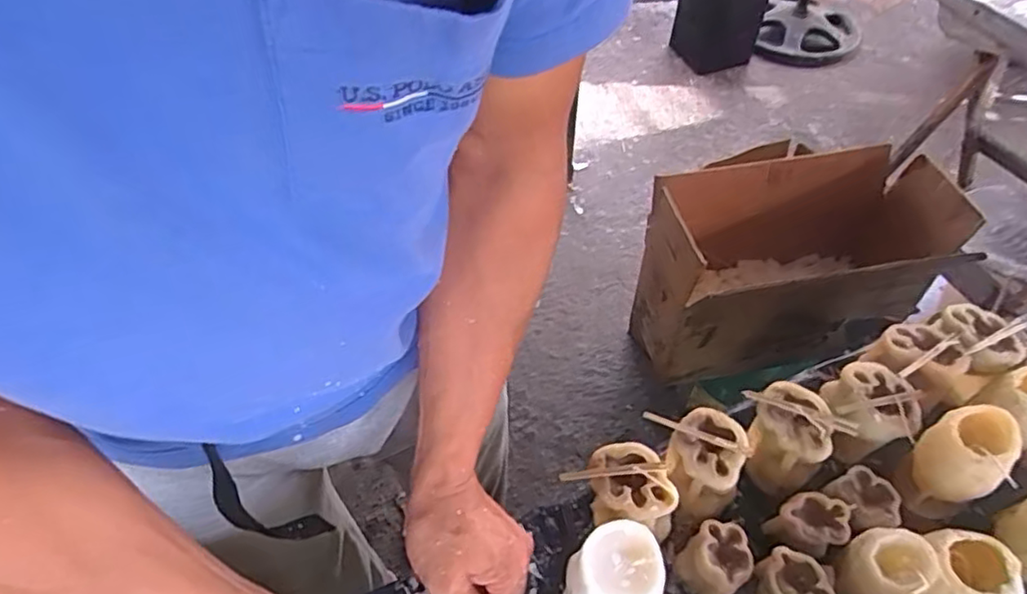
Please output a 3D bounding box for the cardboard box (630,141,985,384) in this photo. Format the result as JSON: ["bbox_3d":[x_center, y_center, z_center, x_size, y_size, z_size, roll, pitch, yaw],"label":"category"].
[{"bbox_3d":[0.464,-0.074,1.096,0.474,0.281,0.264,-14,52,-11],"label":"cardboard box"}]

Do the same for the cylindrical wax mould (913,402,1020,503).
[{"bbox_3d":[0.380,0.132,0.535,0.069,0.057,0.060,-25,55,-19],"label":"cylindrical wax mould"}]

